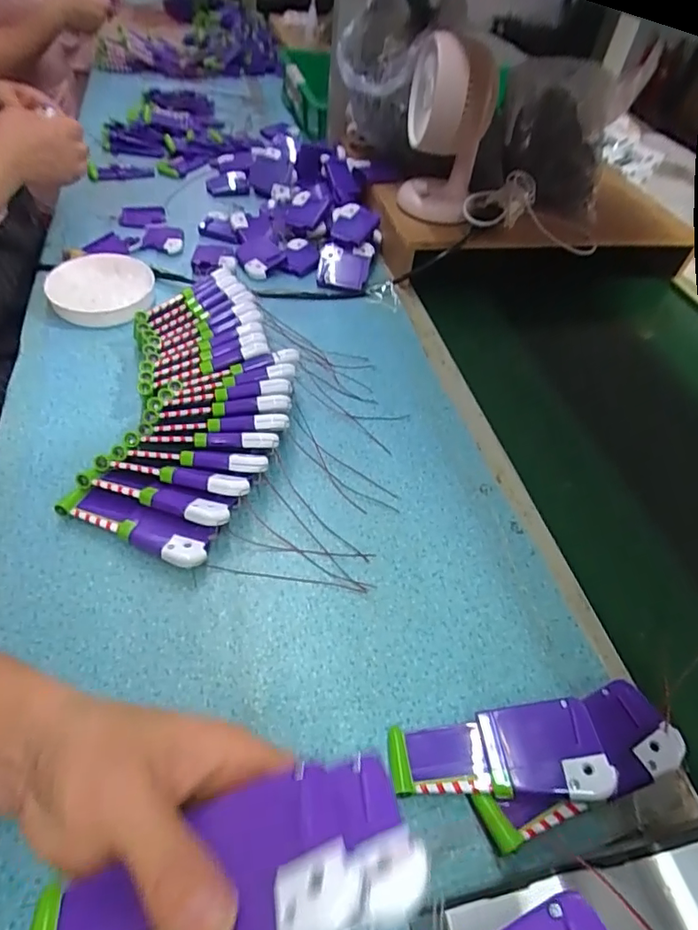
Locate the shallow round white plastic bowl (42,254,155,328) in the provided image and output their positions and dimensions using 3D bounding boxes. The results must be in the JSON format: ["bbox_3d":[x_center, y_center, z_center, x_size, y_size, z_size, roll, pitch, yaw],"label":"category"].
[{"bbox_3d":[-0.268,-0.189,0.579,0.101,0.035,0.104,3,49,-3],"label":"shallow round white plastic bowl"}]

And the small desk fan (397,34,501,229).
[{"bbox_3d":[0.117,-0.401,0.643,0.097,0.197,0.101,11,48,0],"label":"small desk fan"}]

